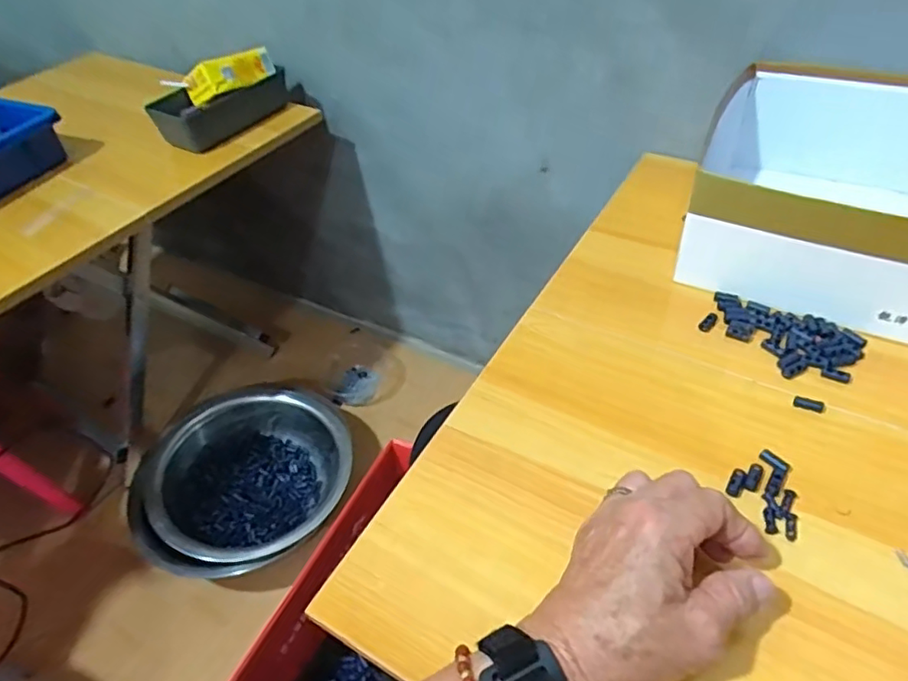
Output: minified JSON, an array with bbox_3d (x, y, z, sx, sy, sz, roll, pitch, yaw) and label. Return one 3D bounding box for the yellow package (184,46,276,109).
[{"bbox_3d":[-0.301,-0.365,0.815,0.122,0.042,0.036,-31,51,-22],"label":"yellow package"}]

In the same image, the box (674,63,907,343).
[{"bbox_3d":[0.380,-0.121,0.506,0.325,0.101,0.249,20,52,24],"label":"box"}]

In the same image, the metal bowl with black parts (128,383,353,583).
[{"bbox_3d":[-0.308,0.219,0.931,0.298,0.121,0.314,-3,46,4],"label":"metal bowl with black parts"}]

